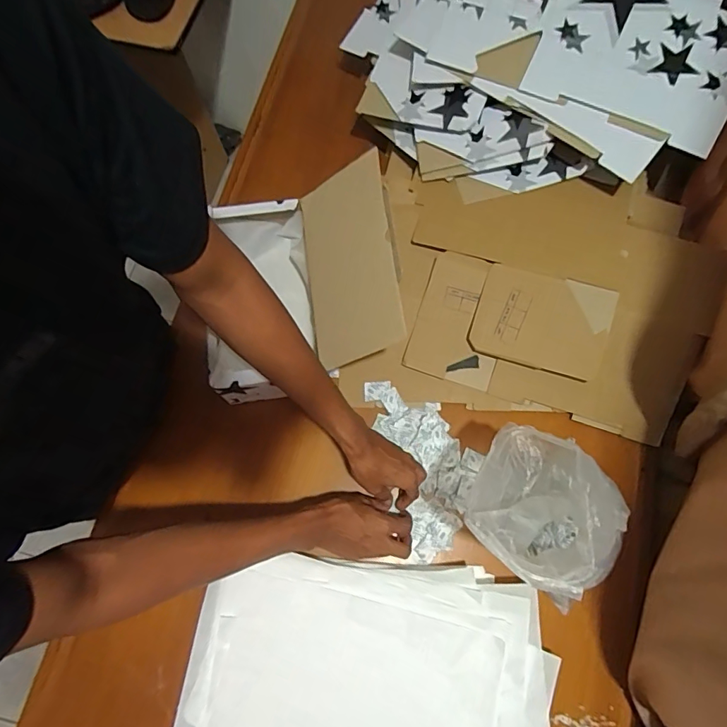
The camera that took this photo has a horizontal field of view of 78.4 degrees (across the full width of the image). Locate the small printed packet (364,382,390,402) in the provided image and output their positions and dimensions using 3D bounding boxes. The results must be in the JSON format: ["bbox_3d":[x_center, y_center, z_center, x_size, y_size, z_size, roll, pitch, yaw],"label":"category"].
[{"bbox_3d":[0.021,0.042,0.688,0.040,0.004,0.029,-1,75,0],"label":"small printed packet"}]

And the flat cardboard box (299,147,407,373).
[{"bbox_3d":[-0.022,-0.137,0.603,0.157,0.021,0.268,-23,69,39],"label":"flat cardboard box"}]

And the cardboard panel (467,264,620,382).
[{"bbox_3d":[0.262,-0.061,0.654,0.186,0.008,0.133,16,92,5],"label":"cardboard panel"}]

